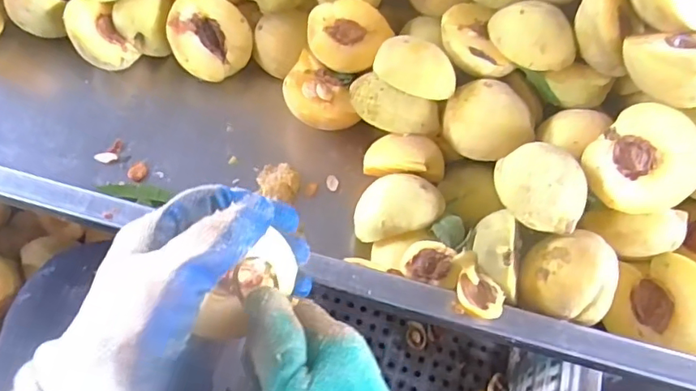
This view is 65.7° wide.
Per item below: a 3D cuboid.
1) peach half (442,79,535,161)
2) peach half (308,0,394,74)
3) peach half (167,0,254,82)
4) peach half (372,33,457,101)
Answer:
[{"bbox_3d":[0.101,-0.057,0.398,0.050,0.033,0.060,-24,66,-15],"label":"peach half"},{"bbox_3d":[-0.001,-0.129,0.438,0.058,0.035,0.055,1,62,-3],"label":"peach half"},{"bbox_3d":[-0.126,-0.139,0.484,0.072,0.036,0.072,1,88,-18],"label":"peach half"},{"bbox_3d":[0.049,-0.092,0.401,0.045,0.025,0.058,-40,71,-21],"label":"peach half"}]

